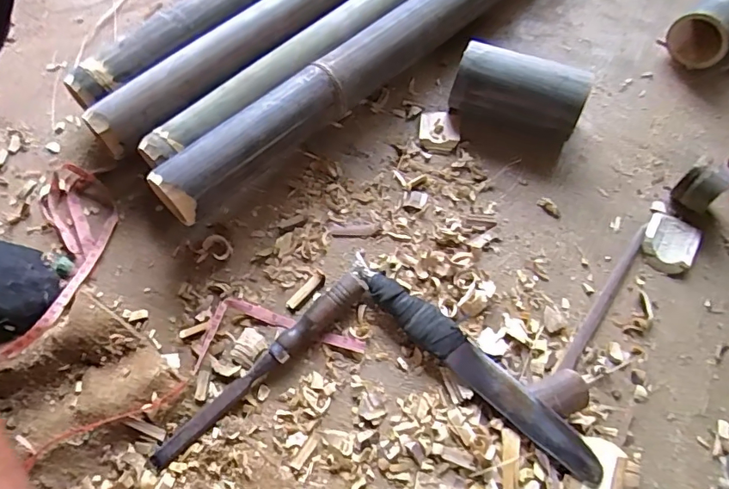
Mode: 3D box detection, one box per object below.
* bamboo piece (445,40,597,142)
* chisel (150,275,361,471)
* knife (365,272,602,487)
[{"bbox_3d":[0.172,-0.171,0.548,0.143,0.073,0.070,20,66,9],"label":"bamboo piece"},{"bbox_3d":[-0.096,0.112,0.445,0.236,0.020,0.021,-41,71,-18],"label":"chisel"},{"bbox_3d":[0.104,0.114,0.448,0.258,0.020,0.037,38,70,16],"label":"knife"}]

